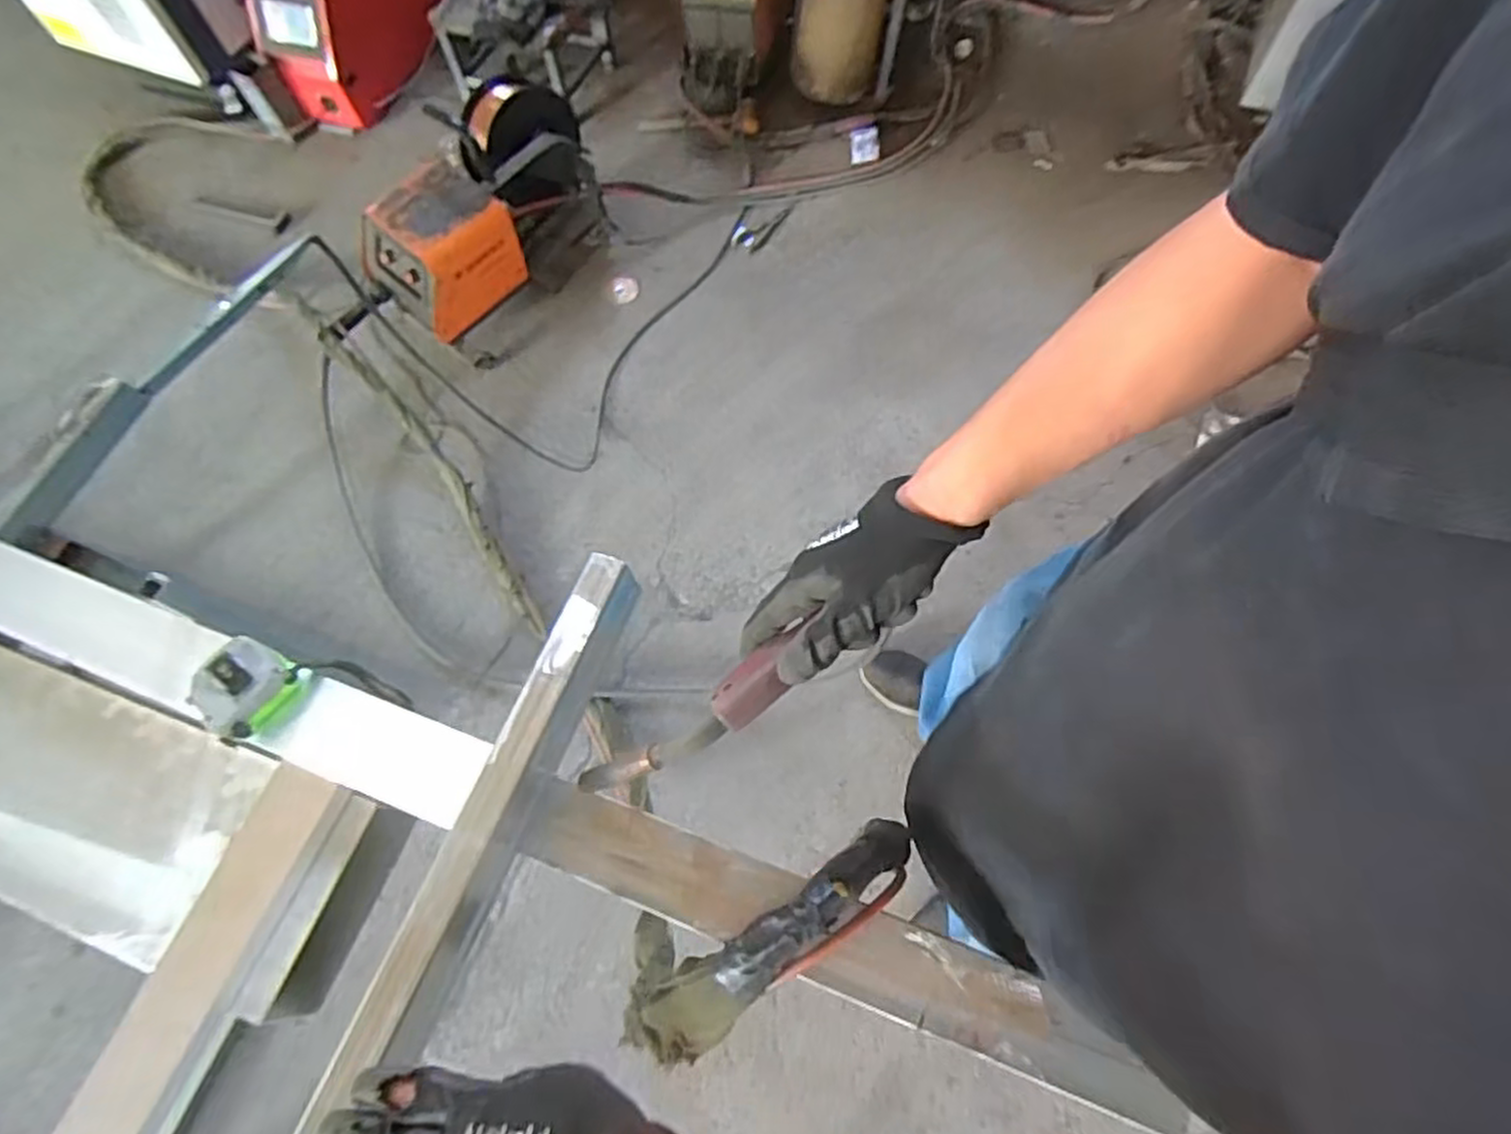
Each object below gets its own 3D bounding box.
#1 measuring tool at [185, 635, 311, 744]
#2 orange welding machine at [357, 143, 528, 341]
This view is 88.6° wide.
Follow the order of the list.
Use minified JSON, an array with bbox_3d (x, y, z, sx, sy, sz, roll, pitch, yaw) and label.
[{"bbox_3d":[-0.346,0.084,0.526,0.053,0.033,0.062,27,71,14],"label":"measuring tool"},{"bbox_3d":[-0.644,-0.649,1.601,0.274,0.239,0.211,-41,70,-14],"label":"orange welding machine"}]

